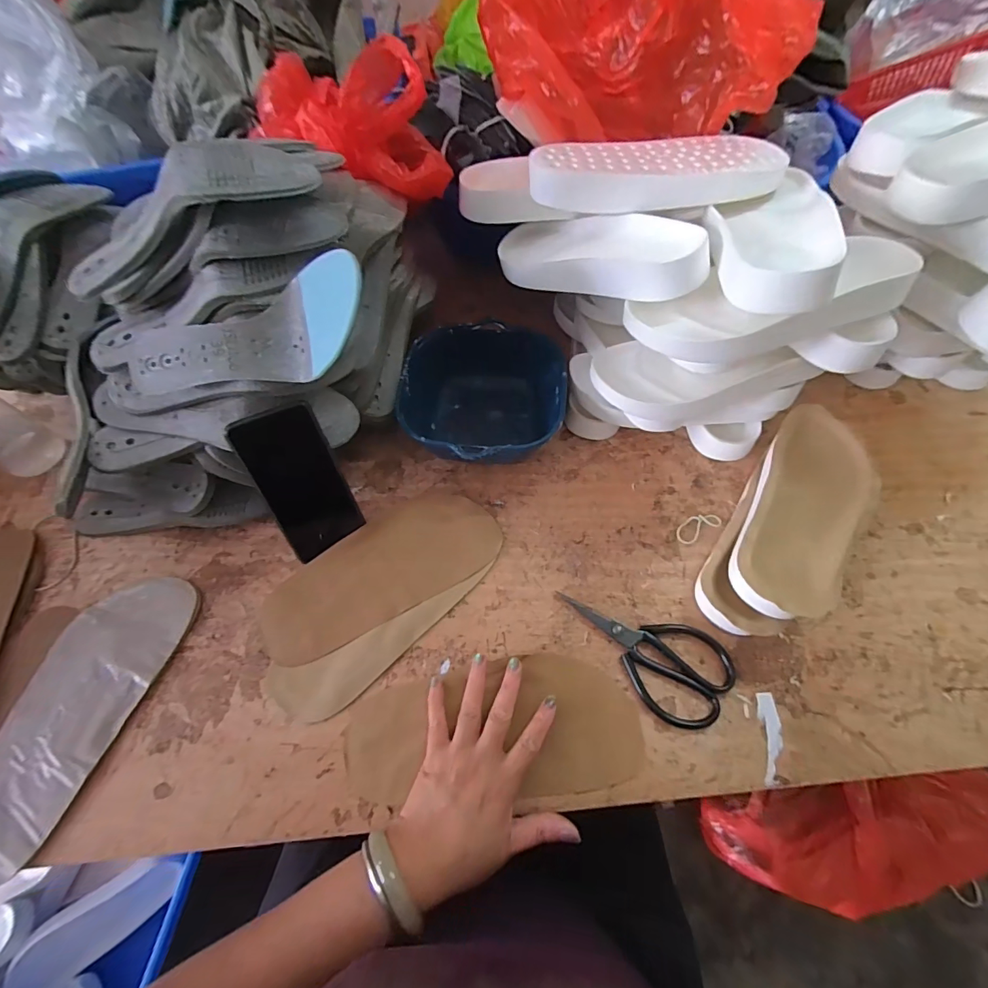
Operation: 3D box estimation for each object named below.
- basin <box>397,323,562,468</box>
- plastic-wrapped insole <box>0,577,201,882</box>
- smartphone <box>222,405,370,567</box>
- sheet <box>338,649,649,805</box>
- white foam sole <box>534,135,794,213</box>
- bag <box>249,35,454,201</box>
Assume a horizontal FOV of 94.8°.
[{"bbox_3d":[-0.014,-0.109,0.544,0.182,0.074,0.195,6,61,4],"label":"basin"},{"bbox_3d":[-0.388,0.206,0.410,0.108,0.008,0.279,16,62,10],"label":"plastic-wrapped insole"},{"bbox_3d":[-0.188,-0.010,0.449,0.074,0.151,0.008,-25,32,-15],"label":"smartphone"},{"bbox_3d":[0.000,0.209,0.408,0.257,0.008,0.107,-5,61,-1],"label":"sheet"},{"bbox_3d":[0.156,-0.310,0.437,0.236,0.031,0.097,3,61,4],"label":"white foam sole"},{"bbox_3d":[-0.147,-0.406,0.492,0.203,0.101,0.098,13,62,9],"label":"bag"}]

